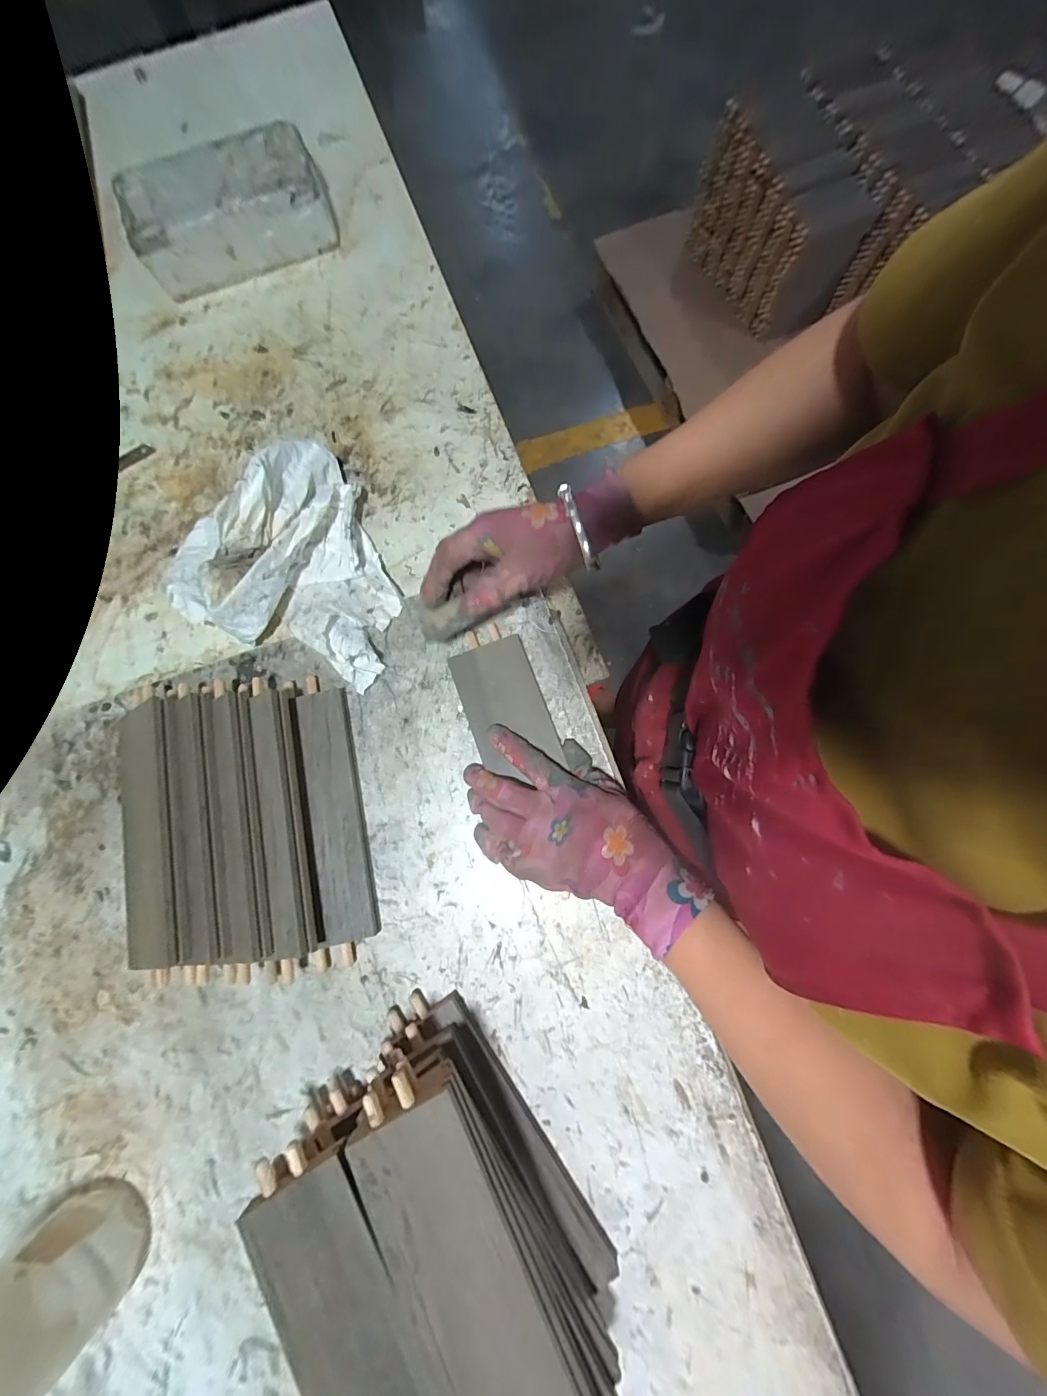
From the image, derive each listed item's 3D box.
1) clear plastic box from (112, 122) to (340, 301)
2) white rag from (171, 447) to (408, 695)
[{"bbox_3d":[-0.333,-0.552,0.516,0.210,0.074,0.087,-21,77,-5],"label":"clear plastic box"},{"bbox_3d":[-0.201,-0.144,0.416,0.215,0.071,0.210,22,77,5],"label":"white rag"}]

